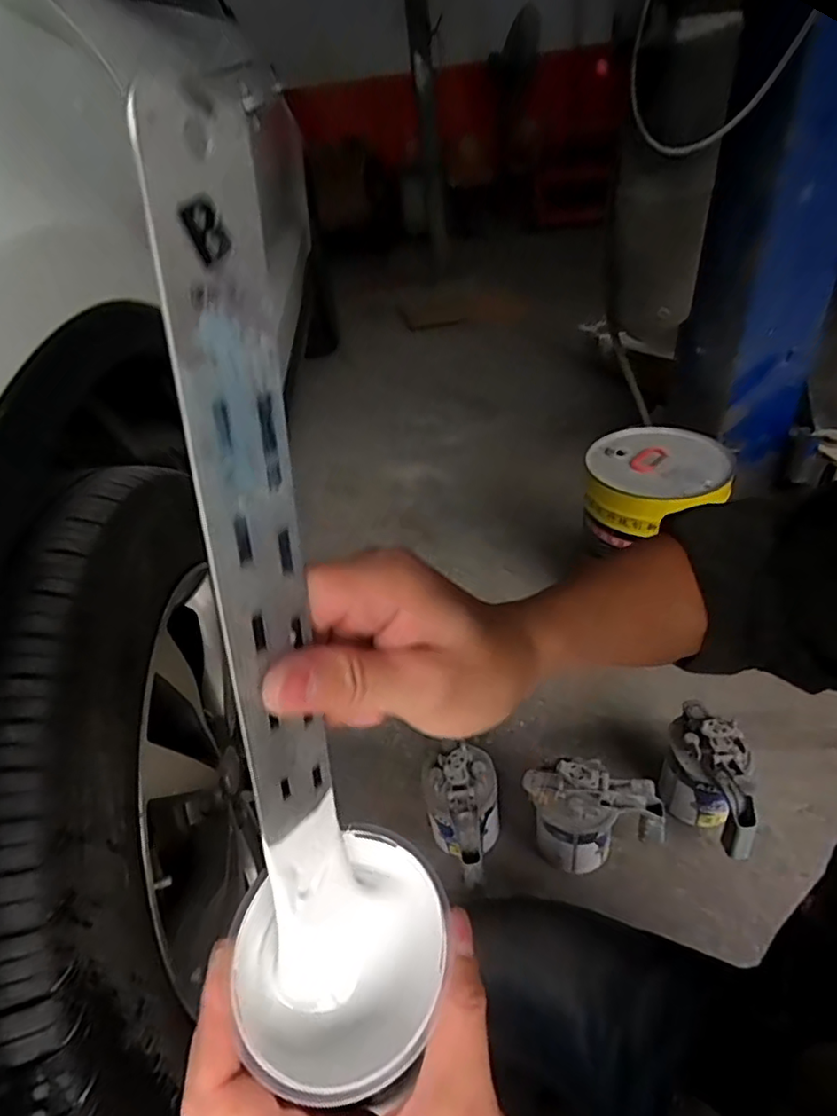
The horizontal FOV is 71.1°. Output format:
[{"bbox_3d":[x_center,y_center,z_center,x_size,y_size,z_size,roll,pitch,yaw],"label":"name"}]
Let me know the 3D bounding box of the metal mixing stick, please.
[{"bbox_3d":[-0.042,0.026,0.183,0.010,0.281,0.033,13,27,36],"label":"metal mixing stick"}]

